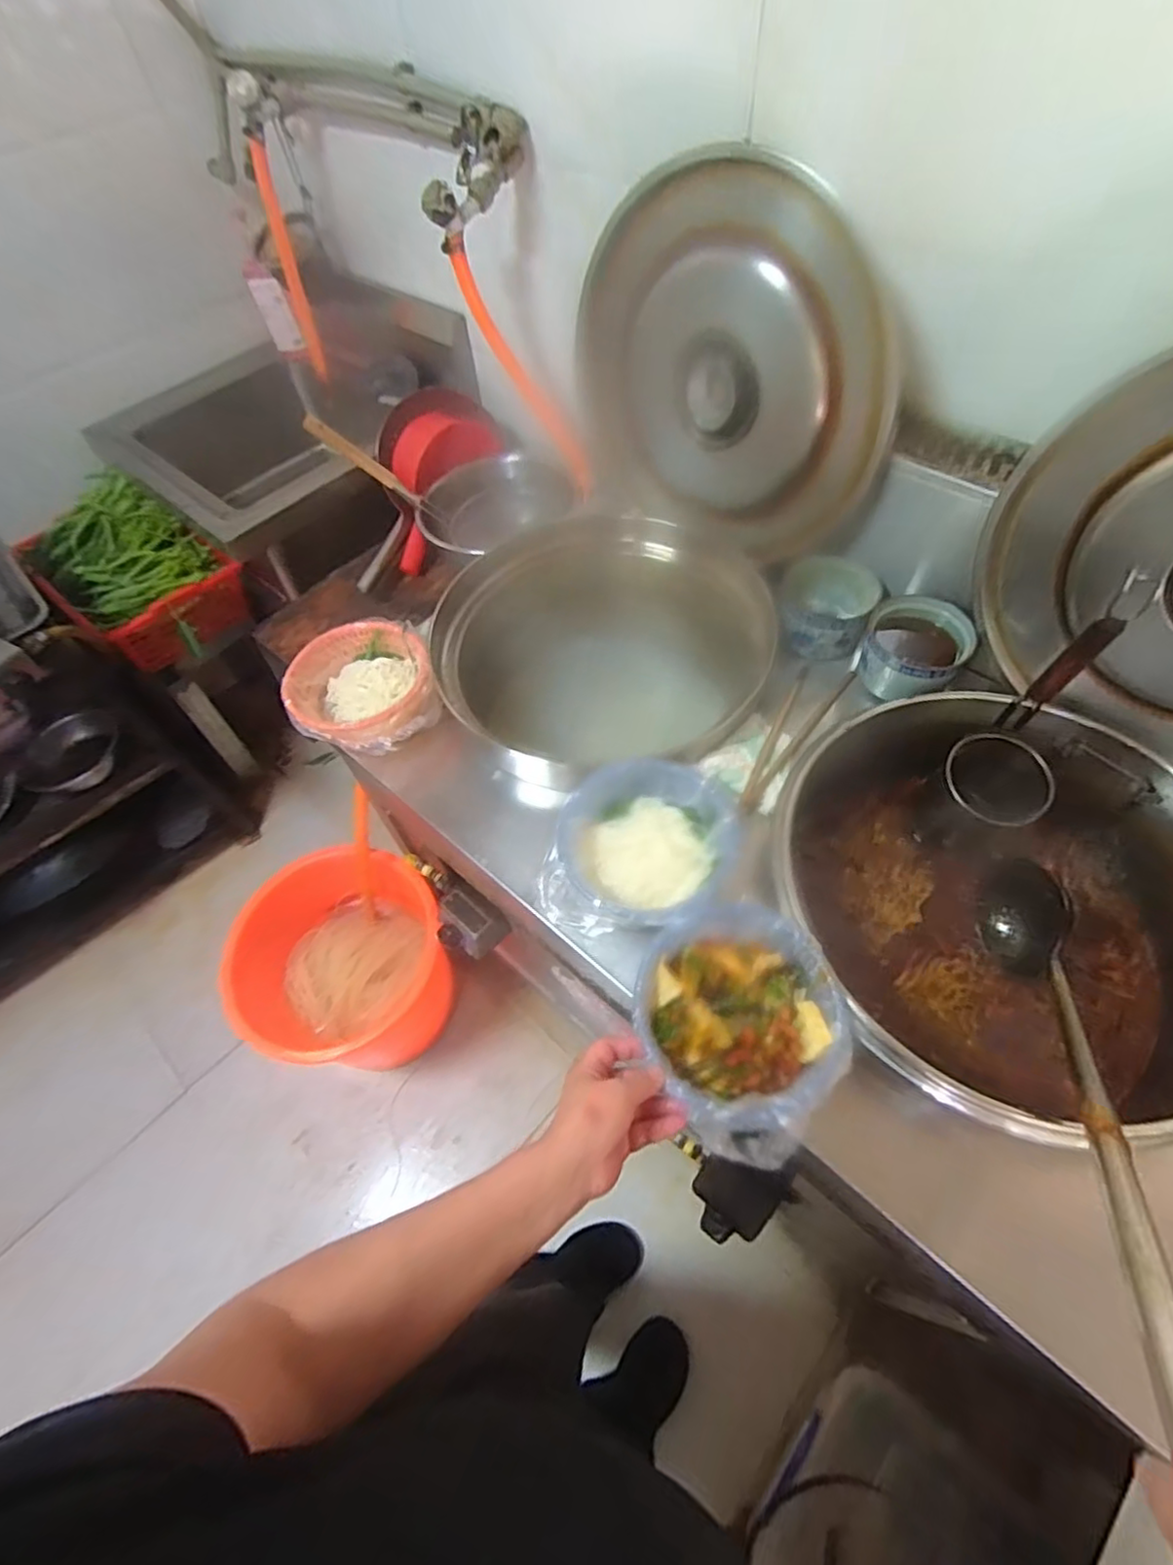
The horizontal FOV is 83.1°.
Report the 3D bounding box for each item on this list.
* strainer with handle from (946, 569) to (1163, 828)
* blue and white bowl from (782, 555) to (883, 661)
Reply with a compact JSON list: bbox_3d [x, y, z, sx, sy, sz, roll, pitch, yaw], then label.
[{"bbox_3d":[0.476,-0.050,0.700,0.109,0.238,0.112,-37,62,-17],"label":"strainer with handle"},{"bbox_3d":[0.311,-0.222,0.849,0.116,0.067,0.119,-2,58,3],"label":"blue and white bowl"}]

